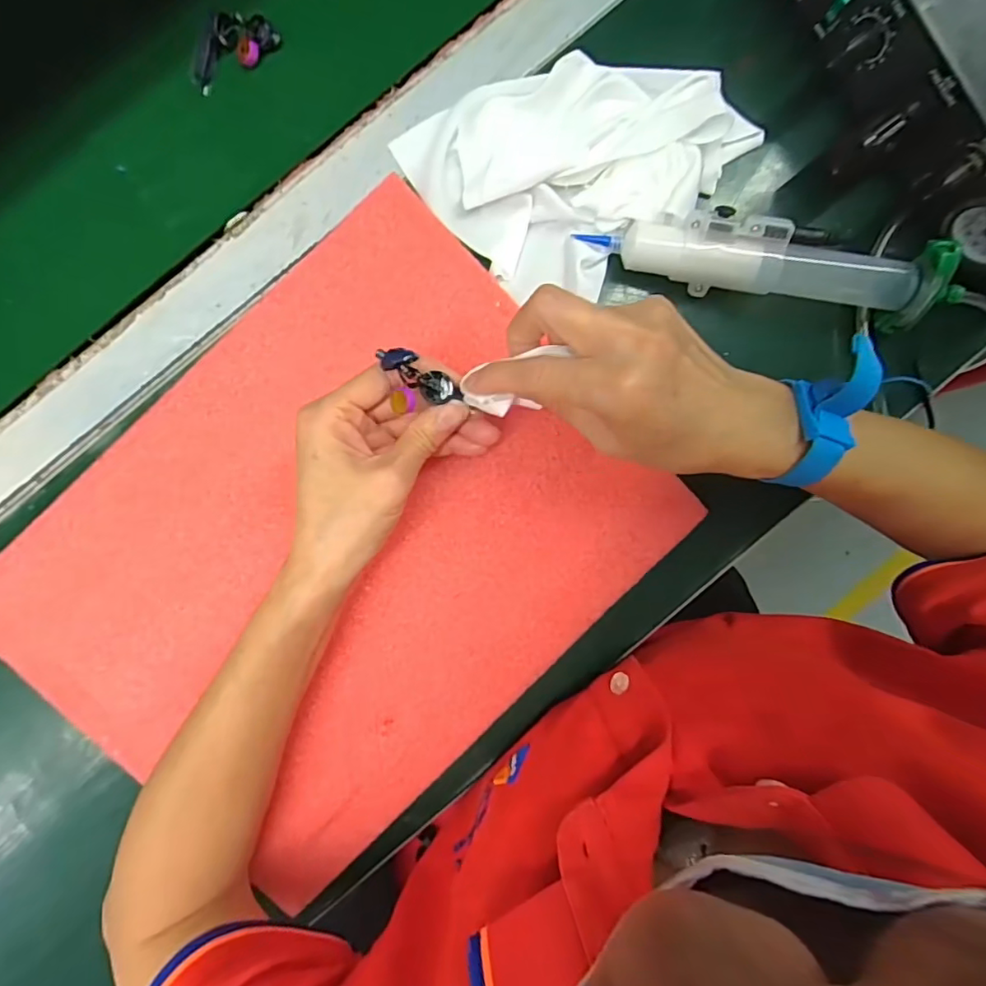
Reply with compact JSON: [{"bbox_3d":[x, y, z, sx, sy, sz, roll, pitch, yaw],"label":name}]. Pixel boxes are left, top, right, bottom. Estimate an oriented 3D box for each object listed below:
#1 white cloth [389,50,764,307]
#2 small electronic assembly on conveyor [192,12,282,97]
[{"bbox_3d":[0.050,-0.191,0.298,0.168,0.030,0.126,-37,94,-1],"label":"white cloth"},{"bbox_3d":[-0.142,-0.240,0.294,0.051,0.010,0.024,-41,94,-1],"label":"small electronic assembly on conveyor"}]

